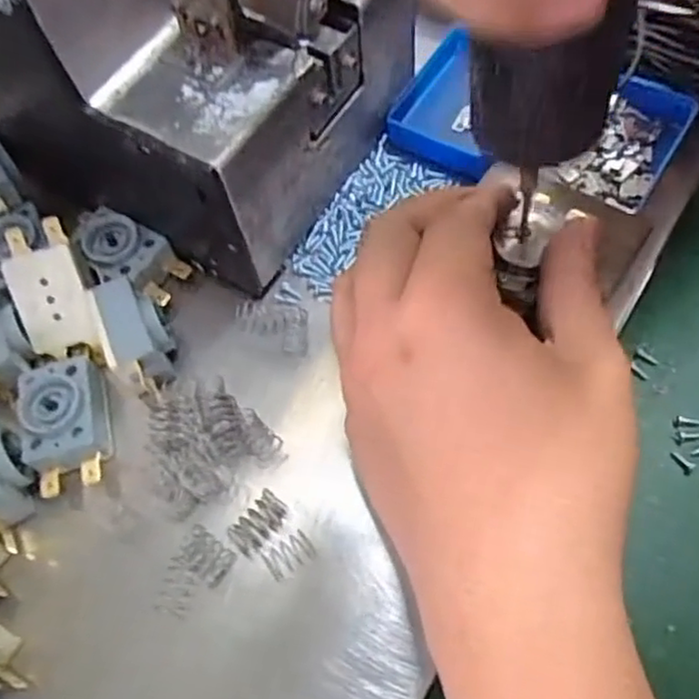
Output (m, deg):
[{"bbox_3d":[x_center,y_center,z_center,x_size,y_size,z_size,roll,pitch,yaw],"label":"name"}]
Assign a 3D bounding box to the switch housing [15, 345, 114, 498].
[{"bbox_3d":[-0.104,0.024,0.247,0.029,0.014,0.052,-17,65,-4],"label":"switch housing"}]

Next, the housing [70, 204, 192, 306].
[{"bbox_3d":[-0.091,-0.037,0.276,0.046,0.014,0.027,29,70,16],"label":"housing"}]

